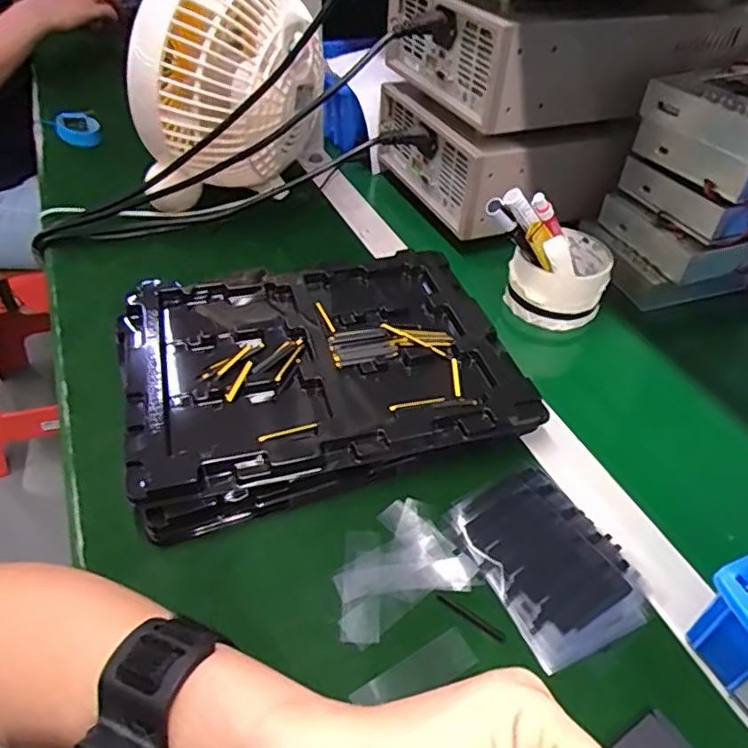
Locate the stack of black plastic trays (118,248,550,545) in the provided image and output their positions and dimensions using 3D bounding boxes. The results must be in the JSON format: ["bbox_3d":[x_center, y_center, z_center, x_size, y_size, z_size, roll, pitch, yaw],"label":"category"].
[{"bbox_3d":[-0.040,-0.012,0.438,0.267,0.027,0.207,-13,45,-15],"label":"stack of black plastic trays"}]

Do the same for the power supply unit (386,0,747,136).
[{"bbox_3d":[0.208,-0.333,0.594,0.343,0.089,0.189,-14,46,-17],"label":"power supply unit"}]

